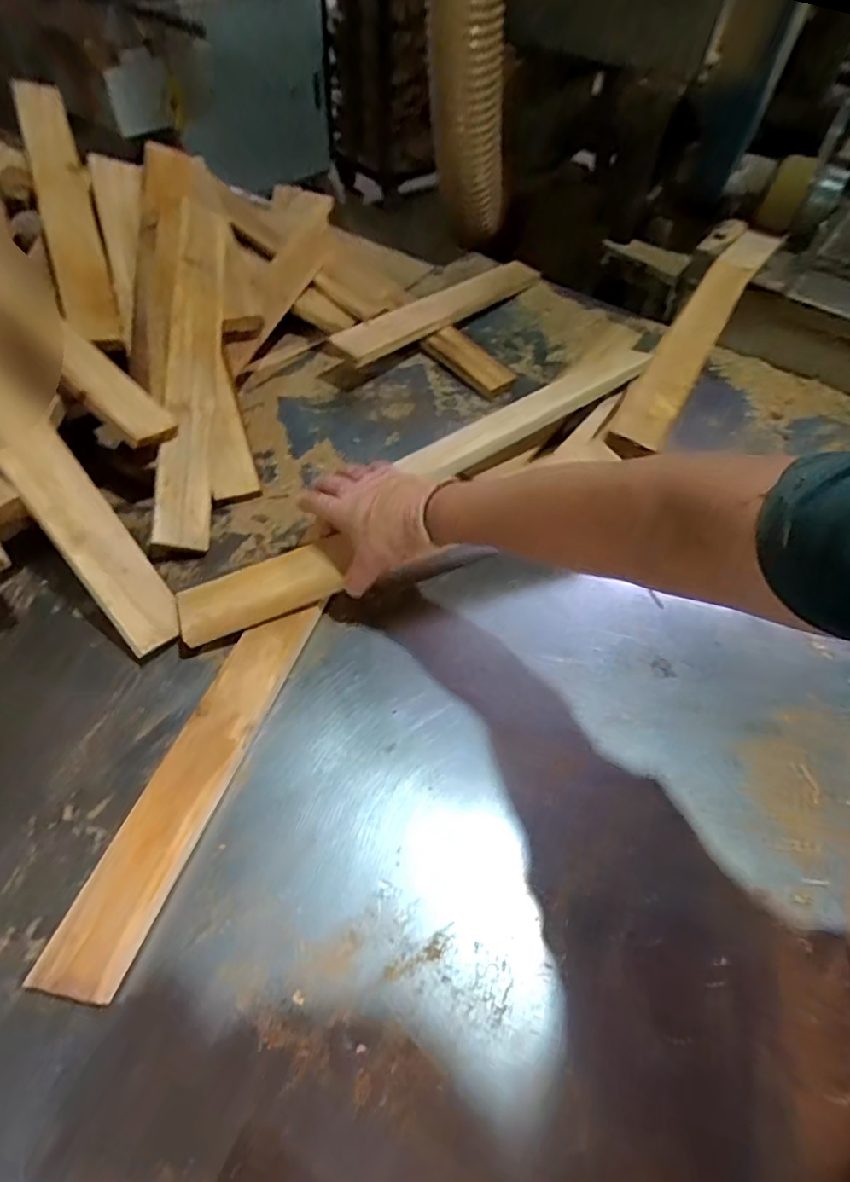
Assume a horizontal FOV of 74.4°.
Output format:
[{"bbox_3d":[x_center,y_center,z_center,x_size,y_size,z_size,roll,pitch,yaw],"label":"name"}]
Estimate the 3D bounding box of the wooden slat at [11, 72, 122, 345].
[{"bbox_3d":[-0.478,-0.514,0.743,0.062,0.029,0.498,-18,72,-15],"label":"wooden slat"}]

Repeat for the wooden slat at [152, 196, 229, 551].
[{"bbox_3d":[-0.295,-0.287,0.716,0.063,0.032,0.496,10,68,-36],"label":"wooden slat"}]

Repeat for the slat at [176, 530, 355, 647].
[{"bbox_3d":[-0.167,-0.003,0.592,0.181,0.018,0.065,-22,69,-7],"label":"slat"}]

